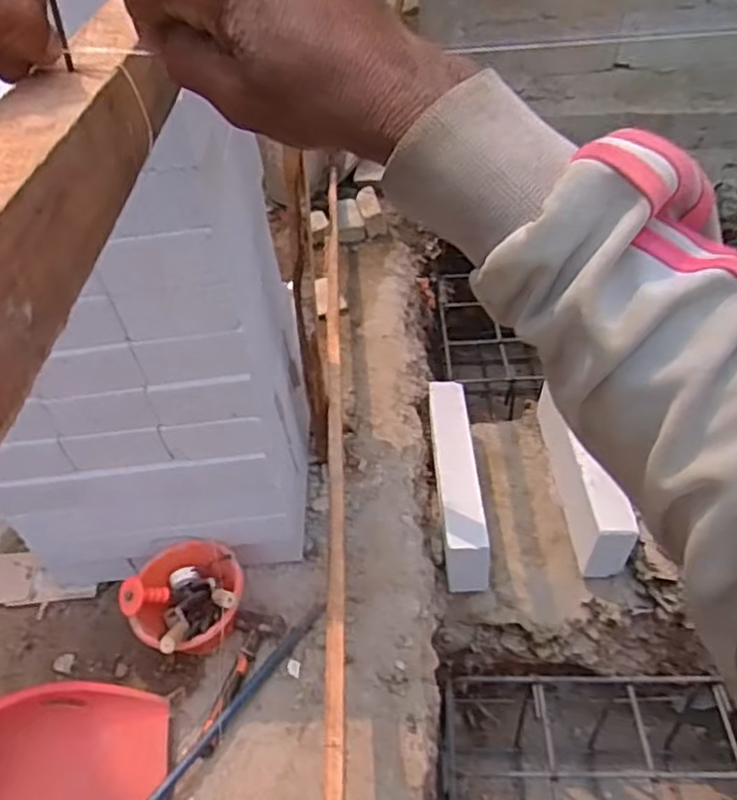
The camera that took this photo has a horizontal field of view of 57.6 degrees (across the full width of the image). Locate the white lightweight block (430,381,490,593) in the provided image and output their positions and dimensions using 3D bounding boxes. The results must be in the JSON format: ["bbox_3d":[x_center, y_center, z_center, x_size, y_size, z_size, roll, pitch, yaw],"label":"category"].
[{"bbox_3d":[0.249,0.198,1.928,0.112,0.190,0.652,-3,42,2],"label":"white lightweight block"}]

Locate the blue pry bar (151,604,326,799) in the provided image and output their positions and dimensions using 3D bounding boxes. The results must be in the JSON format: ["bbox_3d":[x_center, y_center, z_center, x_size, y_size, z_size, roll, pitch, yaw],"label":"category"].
[{"bbox_3d":[-0.307,0.677,1.413,0.049,0.055,0.649,22,49,27],"label":"blue pry bar"}]

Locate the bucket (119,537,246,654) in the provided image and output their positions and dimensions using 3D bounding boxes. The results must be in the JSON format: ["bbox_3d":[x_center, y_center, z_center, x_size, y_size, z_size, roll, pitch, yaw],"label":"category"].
[{"bbox_3d":[-0.409,0.470,1.539,0.249,0.192,0.278,-34,50,-28],"label":"bucket"}]

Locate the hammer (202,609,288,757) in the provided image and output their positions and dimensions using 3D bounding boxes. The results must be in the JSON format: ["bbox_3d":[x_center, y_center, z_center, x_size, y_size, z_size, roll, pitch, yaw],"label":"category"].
[{"bbox_3d":[-0.296,0.622,1.491,0.112,0.031,0.316,13,59,18],"label":"hammer"}]

